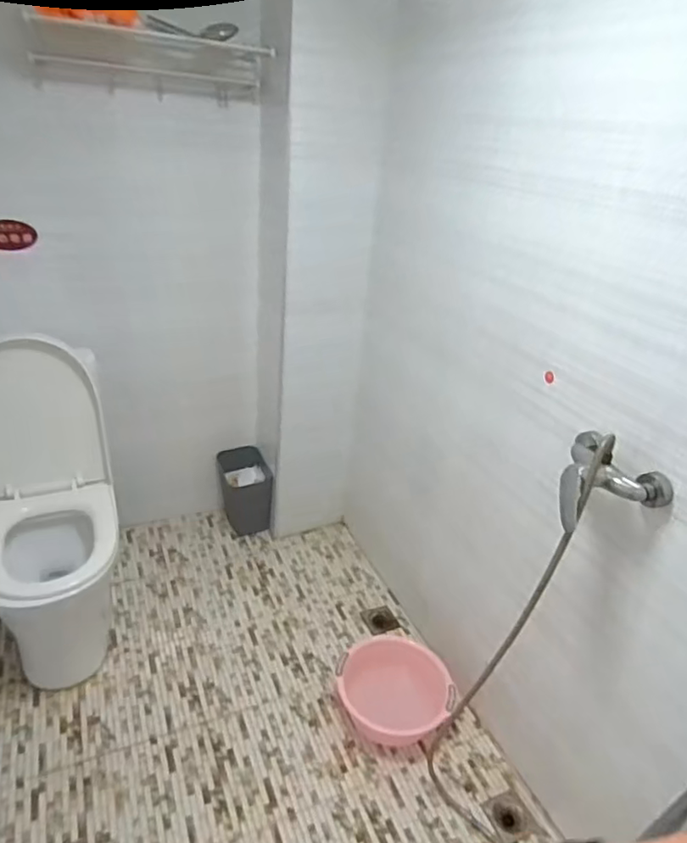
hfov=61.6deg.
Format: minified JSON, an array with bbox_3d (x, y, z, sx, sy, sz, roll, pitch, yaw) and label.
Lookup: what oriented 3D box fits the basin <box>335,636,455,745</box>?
[{"bbox_3d":[0.130,0.690,1.474,0.285,0.119,0.231,4,28,-2],"label":"basin"}]

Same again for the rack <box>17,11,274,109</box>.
[{"bbox_3d":[-0.450,-0.854,1.385,0.541,0.131,0.172,-8,31,-24],"label":"rack"}]

